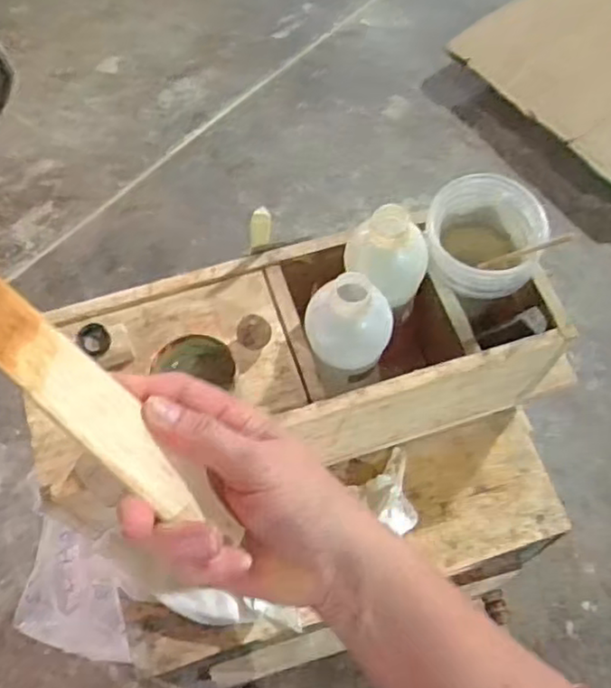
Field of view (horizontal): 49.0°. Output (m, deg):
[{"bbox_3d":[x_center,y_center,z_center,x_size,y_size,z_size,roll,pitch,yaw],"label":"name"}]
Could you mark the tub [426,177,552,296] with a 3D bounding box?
[{"bbox_3d":[0.176,-0.106,0.665,0.109,0.096,0.097,13,67,8],"label":"tub"}]

